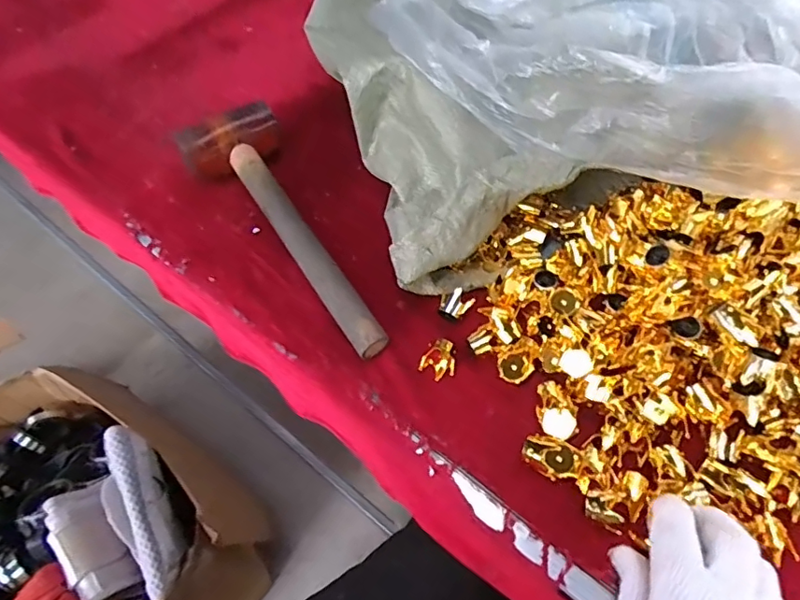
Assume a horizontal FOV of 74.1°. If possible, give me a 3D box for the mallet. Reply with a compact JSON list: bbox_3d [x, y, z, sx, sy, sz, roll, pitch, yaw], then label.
[{"bbox_3d":[-0.110,-0.068,0.493,0.100,0.039,0.304,-27,62,-14],"label":"mallet"}]

